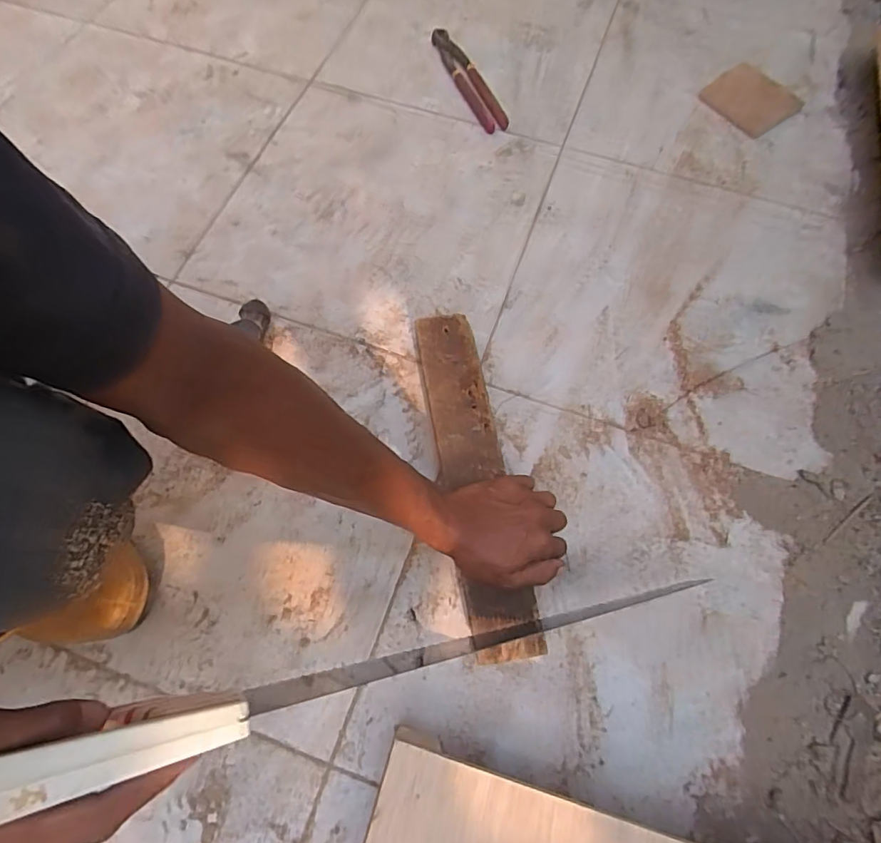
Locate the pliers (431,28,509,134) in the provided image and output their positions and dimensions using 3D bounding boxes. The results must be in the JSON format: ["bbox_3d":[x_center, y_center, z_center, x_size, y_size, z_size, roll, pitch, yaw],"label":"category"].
[{"bbox_3d":[0.043,-0.524,0.776,0.041,0.014,0.228,-19,69,-8],"label":"pliers"}]

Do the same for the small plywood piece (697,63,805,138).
[{"bbox_3d":[0.465,-0.487,0.763,0.125,0.013,0.119,-36,72,-14],"label":"small plywood piece"}]

